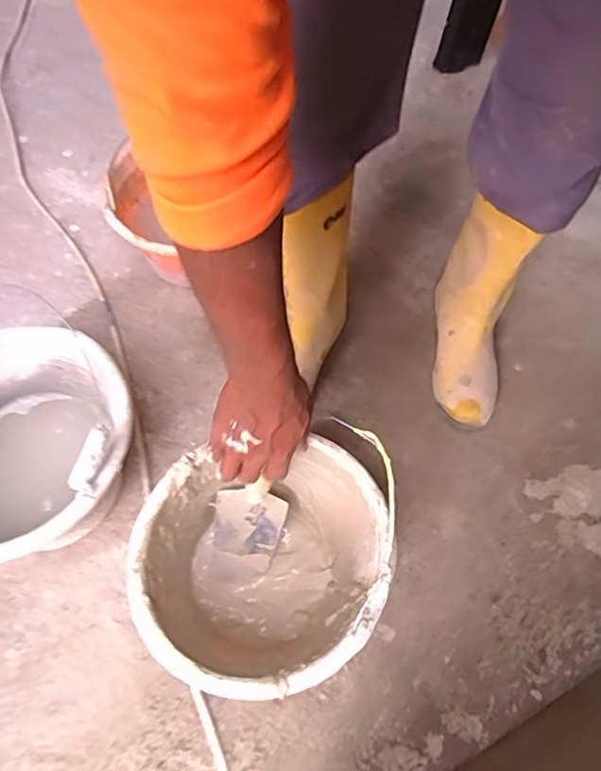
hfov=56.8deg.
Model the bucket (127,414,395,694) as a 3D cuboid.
[{"bbox_3d":[-0.040,0.217,0.678,0.286,0.202,0.269,-6,64,-7],"label":"bucket"}]

